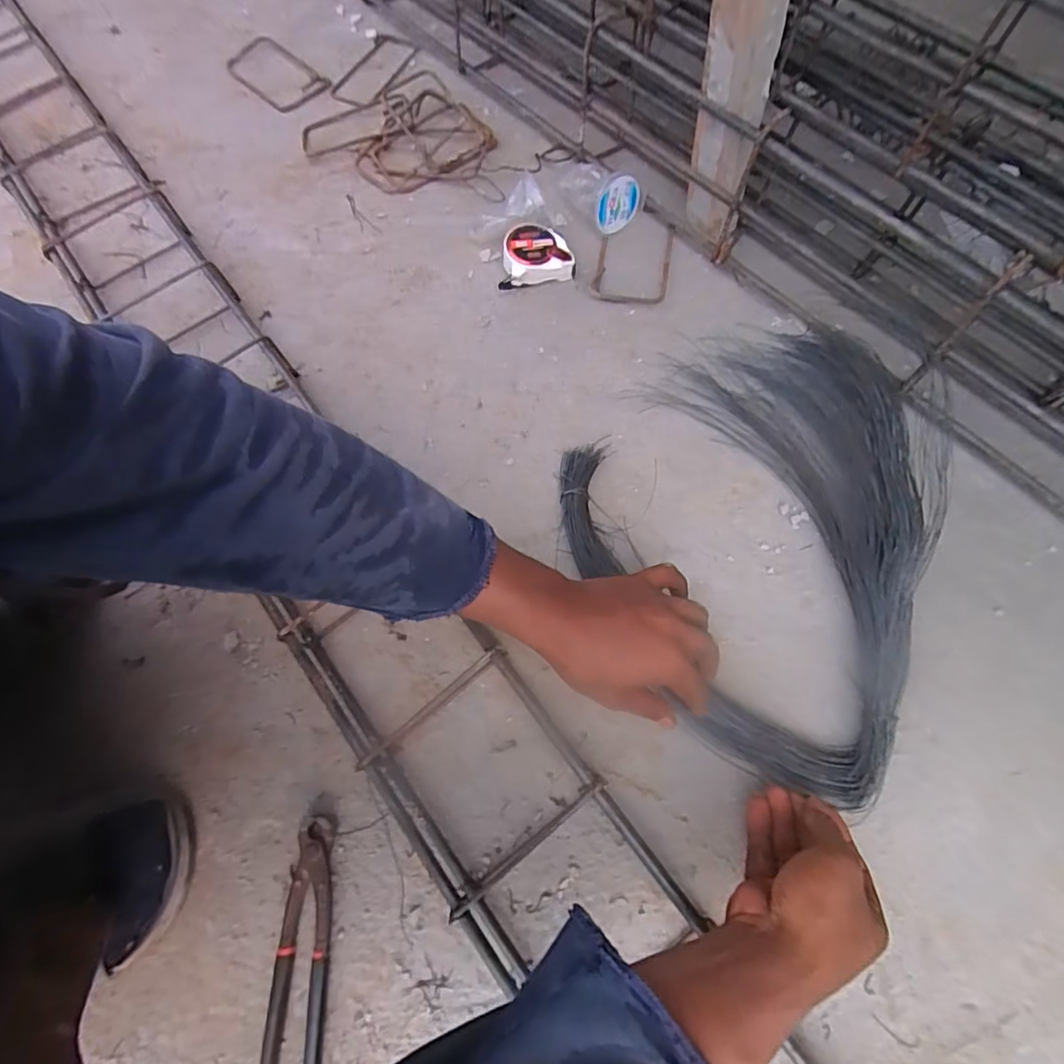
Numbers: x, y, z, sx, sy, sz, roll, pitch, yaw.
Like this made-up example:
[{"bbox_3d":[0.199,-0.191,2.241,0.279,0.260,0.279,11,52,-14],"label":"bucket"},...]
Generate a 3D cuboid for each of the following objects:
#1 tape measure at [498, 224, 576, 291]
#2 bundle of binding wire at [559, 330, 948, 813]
[{"bbox_3d":[0.003,-0.322,0.654,0.088,0.036,0.063,-10,71,-2],"label":"tape measure"},{"bbox_3d":[0.247,-0.010,0.524,0.379,0.060,0.388,-36,73,-10],"label":"bundle of binding wire"}]

